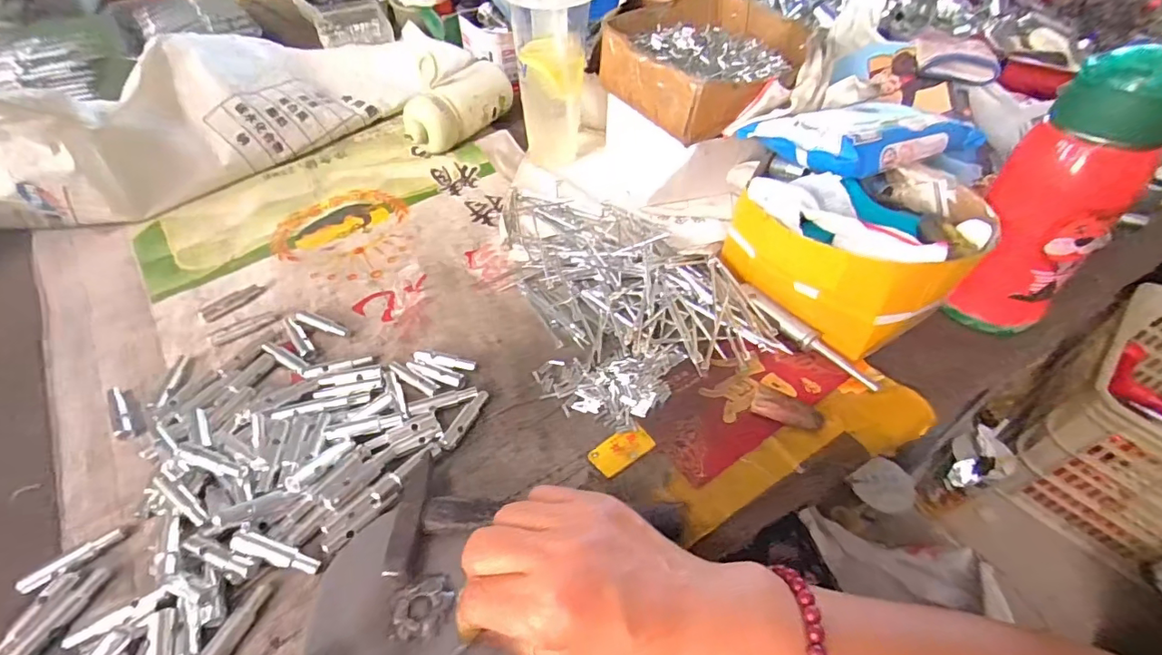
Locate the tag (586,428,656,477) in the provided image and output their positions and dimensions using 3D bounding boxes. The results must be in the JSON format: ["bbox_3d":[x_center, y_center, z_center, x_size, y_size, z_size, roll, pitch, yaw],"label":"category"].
[{"bbox_3d":[0.029,0.086,0.369,0.045,0.004,0.025,-29,54,-22],"label":"tag"}]

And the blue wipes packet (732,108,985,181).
[{"bbox_3d":[0.244,-0.172,0.444,0.179,0.039,0.113,-22,53,-18],"label":"blue wipes packet"}]

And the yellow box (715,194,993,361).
[{"bbox_3d":[0.212,-0.059,0.428,0.113,0.092,0.167,-35,57,-26],"label":"yellow box"}]

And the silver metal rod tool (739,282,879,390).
[{"bbox_3d":[0.184,0.006,0.424,0.018,0.014,0.129,-31,55,-24],"label":"silver metal rod tool"}]

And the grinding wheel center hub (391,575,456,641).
[{"bbox_3d":[-0.088,0.158,0.292,0.033,0.005,0.028,-12,50,-9],"label":"grinding wheel center hub"}]

